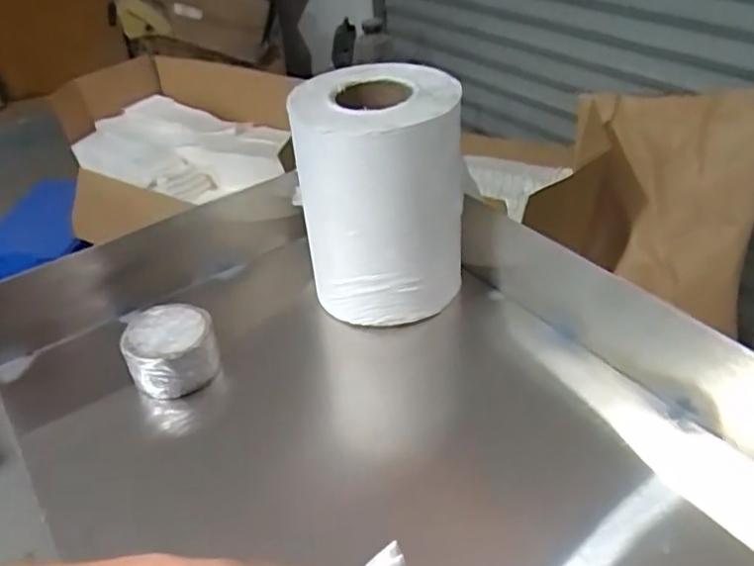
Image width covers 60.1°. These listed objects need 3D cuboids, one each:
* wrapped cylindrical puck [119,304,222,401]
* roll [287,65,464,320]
[{"bbox_3d":[-0.205,0.067,0.653,0.085,0.059,0.082,-2,39,1],"label":"wrapped cylindrical puck"},{"bbox_3d":[0.007,-0.087,0.683,0.160,0.232,0.132,-1,39,3],"label":"roll"}]

